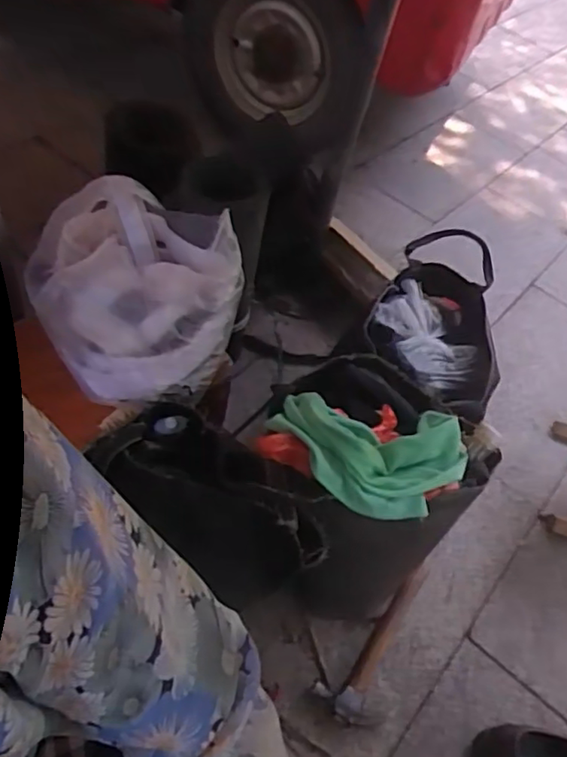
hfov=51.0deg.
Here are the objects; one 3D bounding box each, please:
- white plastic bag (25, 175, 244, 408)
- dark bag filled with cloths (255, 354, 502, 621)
[{"bbox_3d":[-0.211,-0.131,0.835,0.279,0.119,0.278,28,52,12],"label":"white plastic bag"},{"bbox_3d":[0.108,0.146,0.863,0.277,0.258,0.289,41,56,21],"label":"dark bag filled with cloths"}]

